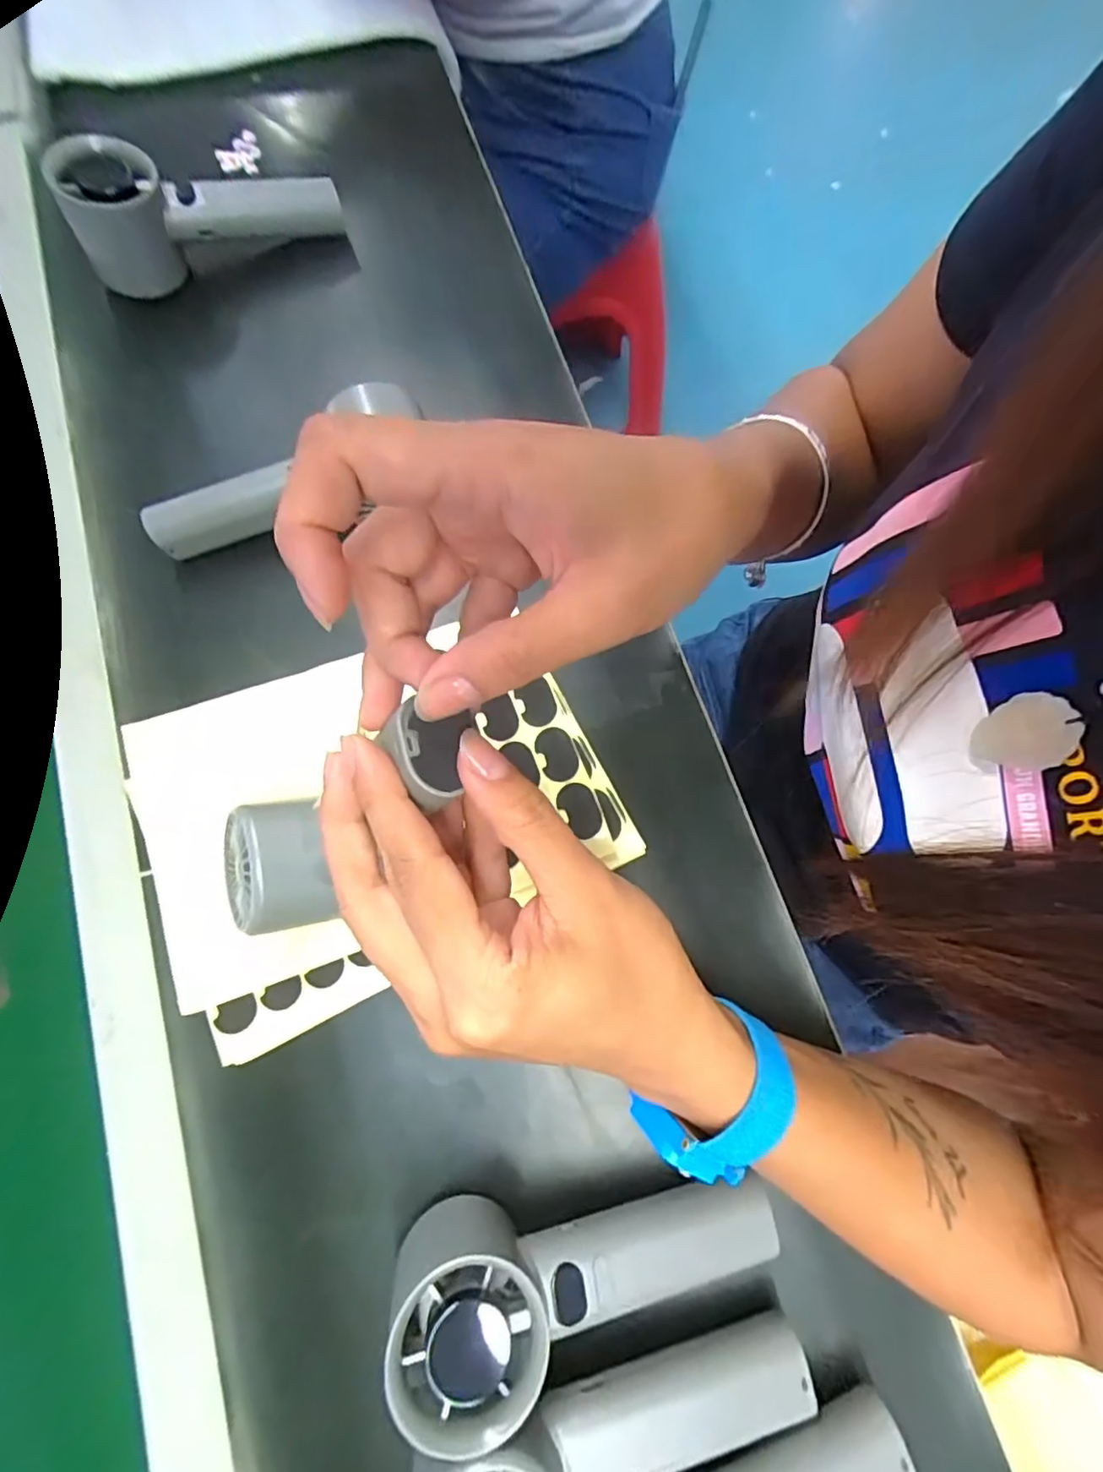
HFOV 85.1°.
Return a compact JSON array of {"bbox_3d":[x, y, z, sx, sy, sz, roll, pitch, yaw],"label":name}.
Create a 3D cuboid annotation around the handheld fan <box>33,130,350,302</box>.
[{"bbox_3d":[-0.211,-0.324,0.366,0.150,0.057,0.047,-14,76,-2],"label":"handheld fan"}]

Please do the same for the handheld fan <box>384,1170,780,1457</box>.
[{"bbox_3d":[0.016,0.217,0.248,0.158,0.053,0.053,-5,75,-15],"label":"handheld fan"}]

